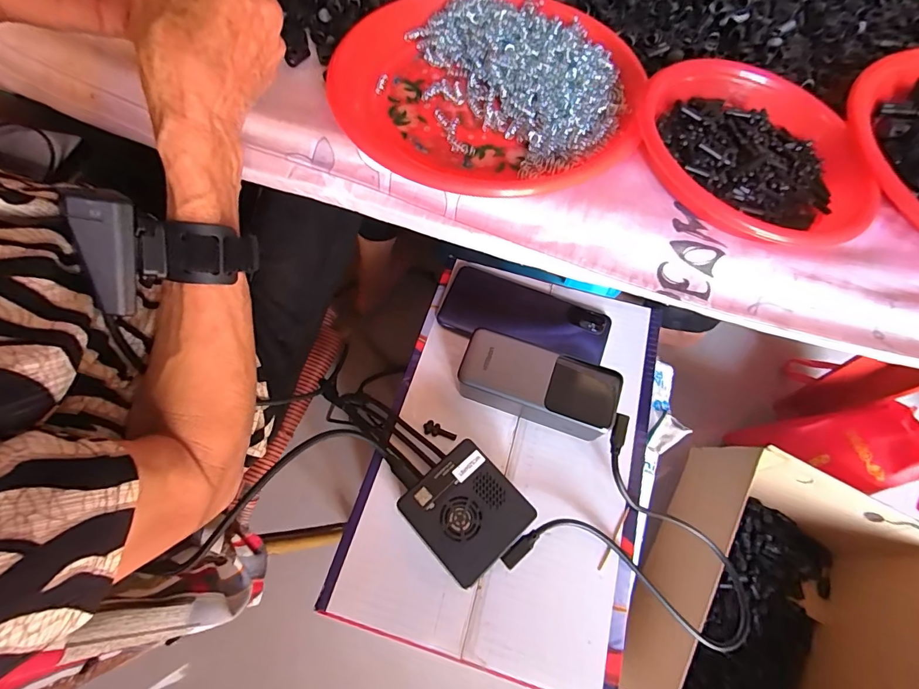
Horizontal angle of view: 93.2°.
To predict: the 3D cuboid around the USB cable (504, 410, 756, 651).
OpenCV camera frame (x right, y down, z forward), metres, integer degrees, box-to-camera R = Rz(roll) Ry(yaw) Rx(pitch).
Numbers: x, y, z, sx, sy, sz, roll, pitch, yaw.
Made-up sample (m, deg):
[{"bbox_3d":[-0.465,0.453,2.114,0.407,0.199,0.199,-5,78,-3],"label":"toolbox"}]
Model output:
[{"bbox_3d":[0.149,0.179,0.354,0.196,0.033,0.146,45,76,-3],"label":"USB cable"}]

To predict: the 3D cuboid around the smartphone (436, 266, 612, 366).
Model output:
[{"bbox_3d":[0.064,-0.027,0.430,0.161,0.008,0.072,20,65,7],"label":"smartphone"}]

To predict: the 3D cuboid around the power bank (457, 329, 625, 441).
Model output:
[{"bbox_3d":[0.066,0.038,0.376,0.128,0.046,0.057,16,65,5],"label":"power bank"}]

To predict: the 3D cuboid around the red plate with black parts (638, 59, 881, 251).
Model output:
[{"bbox_3d":[0.198,-0.130,0.293,0.154,0.031,0.158,1,64,-2],"label":"red plate with black parts"}]

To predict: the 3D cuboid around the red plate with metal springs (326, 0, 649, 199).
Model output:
[{"bbox_3d":[0.020,-0.193,0.325,0.218,0.027,0.221,0,65,0],"label":"red plate with metal springs"}]

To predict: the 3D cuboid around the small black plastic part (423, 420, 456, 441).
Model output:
[{"bbox_3d":[-0.017,0.077,0.384,0.030,0.005,0.012,14,65,4],"label":"small black plastic part"}]

